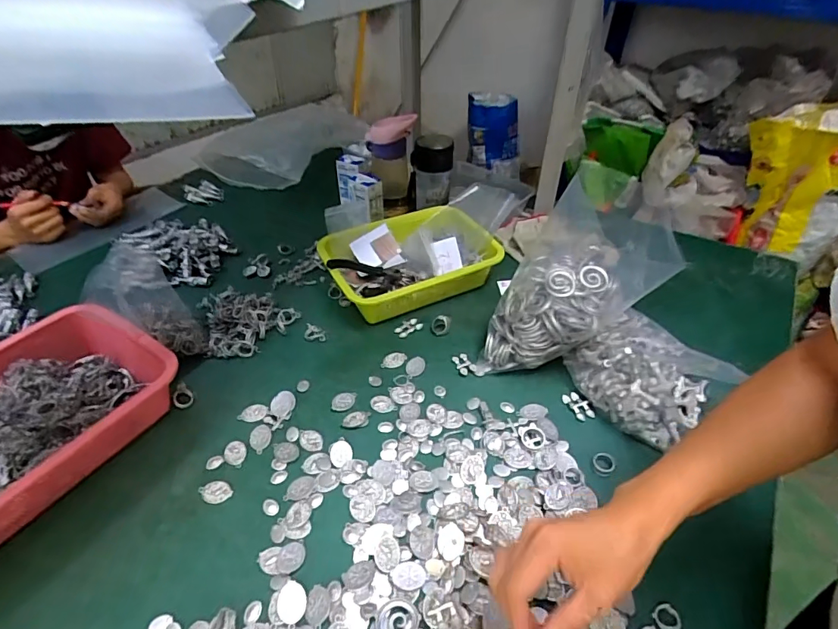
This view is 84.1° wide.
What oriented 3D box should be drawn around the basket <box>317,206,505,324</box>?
[{"bbox_3d":[-0.009,-0.085,0.773,0.277,0.078,0.201,-21,45,-21],"label":"basket"}]

